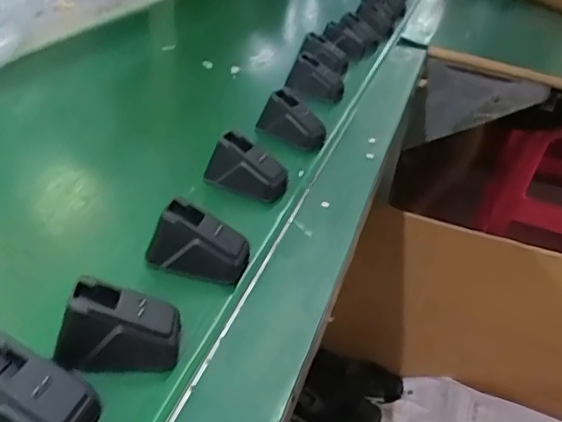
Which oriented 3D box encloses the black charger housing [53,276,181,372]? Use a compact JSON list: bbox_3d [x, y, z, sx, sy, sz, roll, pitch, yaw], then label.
[{"bbox_3d":[-0.092,0.065,0.326,0.064,0.042,0.033,2,34,-7],"label":"black charger housing"}]

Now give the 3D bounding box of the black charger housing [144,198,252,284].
[{"bbox_3d":[-0.057,0.021,0.401,0.065,0.040,0.033,14,35,11],"label":"black charger housing"}]

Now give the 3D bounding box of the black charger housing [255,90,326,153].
[{"bbox_3d":[0.016,-0.094,0.595,0.070,0.039,0.043,21,36,20],"label":"black charger housing"}]

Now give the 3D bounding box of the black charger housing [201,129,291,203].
[{"bbox_3d":[-0.031,-0.039,0.499,0.069,0.043,0.034,16,35,13],"label":"black charger housing"}]

